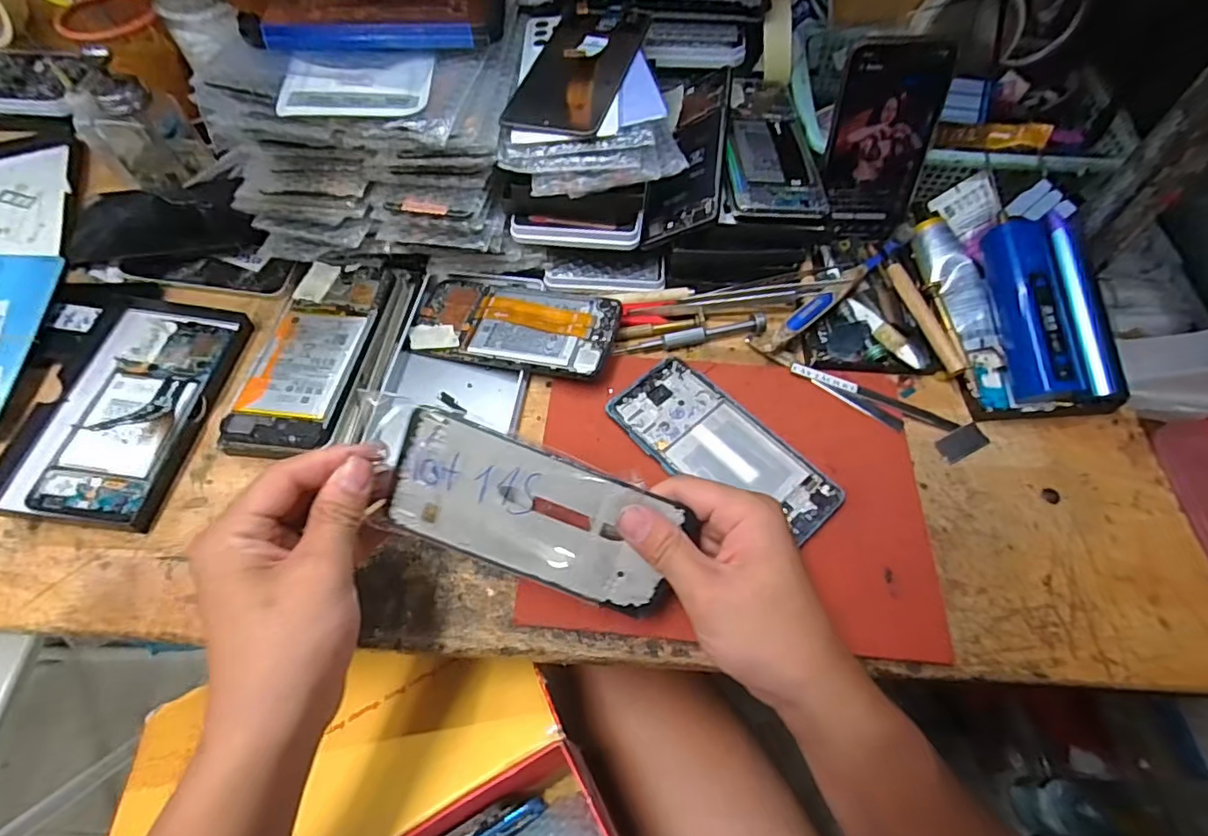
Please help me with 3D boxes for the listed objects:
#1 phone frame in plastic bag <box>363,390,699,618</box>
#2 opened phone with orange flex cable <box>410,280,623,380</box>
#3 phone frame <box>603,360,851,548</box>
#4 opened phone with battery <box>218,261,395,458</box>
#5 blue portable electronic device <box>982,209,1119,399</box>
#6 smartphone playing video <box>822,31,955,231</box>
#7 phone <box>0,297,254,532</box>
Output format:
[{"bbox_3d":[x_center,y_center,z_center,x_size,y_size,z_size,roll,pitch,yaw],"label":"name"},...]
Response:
[{"bbox_3d":[-0.044,0.049,0.310,0.171,0.007,0.076,20,106,-3],"label":"phone frame in plastic bag"},{"bbox_3d":[-0.070,-0.072,0.449,0.161,0.010,0.076,10,62,15],"label":"opened phone with orange flex cable"},{"bbox_3d":[0.079,0.023,0.397,0.071,0.011,0.157,-38,67,-19],"label":"phone frame"},{"bbox_3d":[-0.213,-0.049,0.428,0.074,0.015,0.169,6,60,4],"label":"opened phone with battery"},{"bbox_3d":[0.326,-0.082,0.427,0.055,0.035,0.136,-2,76,-3],"label":"blue portable electronic device"},{"bbox_3d":[0.214,-0.211,0.449,0.073,0.146,0.006,2,43,13],"label":"smartphone playing video"},{"bbox_3d":[-0.342,-0.012,0.416,0.109,0.022,0.176,7,60,4],"label":"phone"}]

